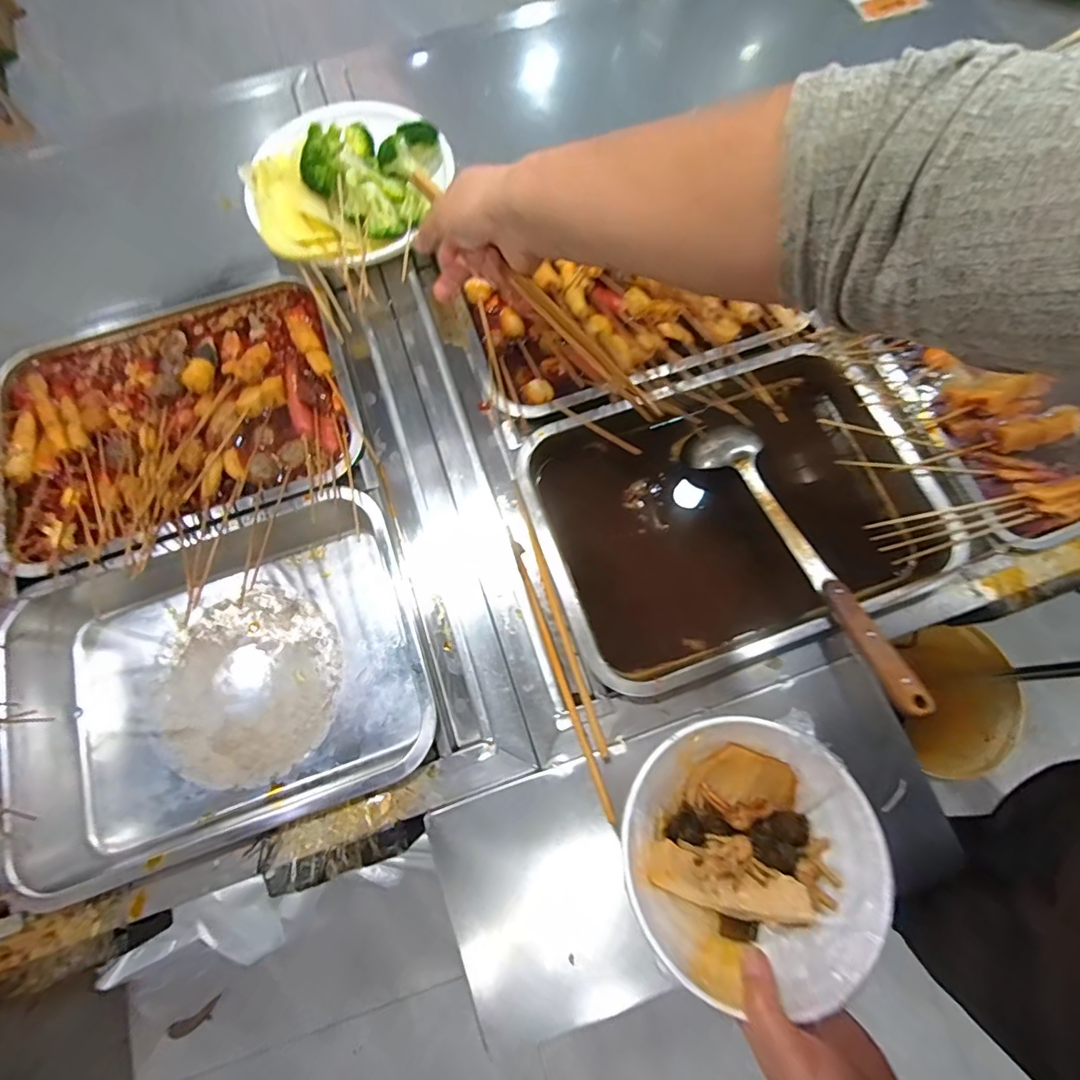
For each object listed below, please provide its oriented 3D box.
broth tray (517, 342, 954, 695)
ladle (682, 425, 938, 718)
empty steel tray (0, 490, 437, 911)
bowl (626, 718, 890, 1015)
[{"bbox_3d":[0.192,-0.028,0.571,0.384,0.130,0.291,-21,77,-4],"label":"broth tray"},{"bbox_3d":[0.261,0.004,0.502,0.078,0.079,0.326,-27,75,-7],"label":"ladle"},{"bbox_3d":[-0.316,0.142,0.515,0.390,0.080,0.291,-20,74,-5],"label":"empty steel tray"},{"bbox_3d":[0.151,0.230,0.387,0.176,0.061,0.177,0,73,1],"label":"bowl"}]

